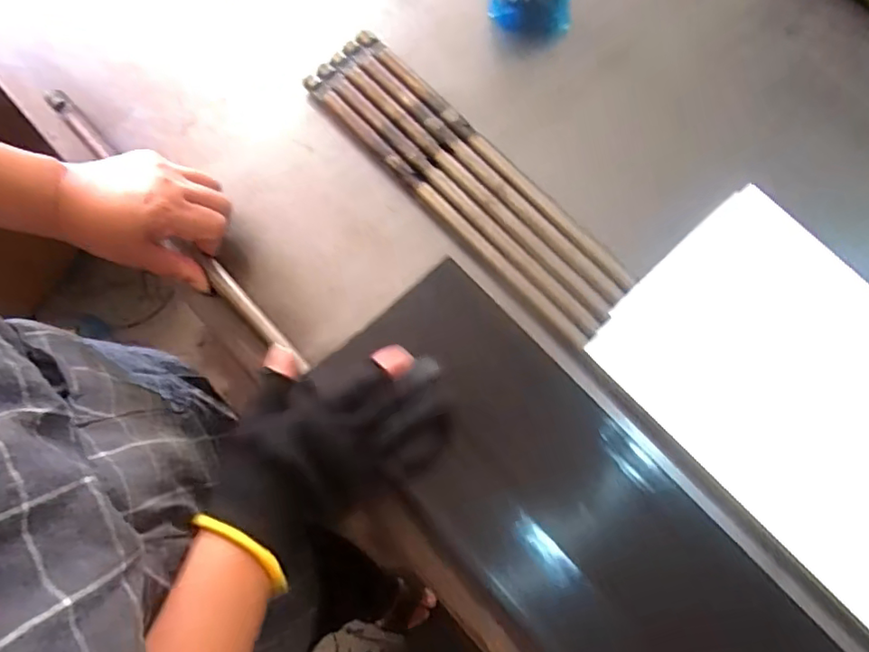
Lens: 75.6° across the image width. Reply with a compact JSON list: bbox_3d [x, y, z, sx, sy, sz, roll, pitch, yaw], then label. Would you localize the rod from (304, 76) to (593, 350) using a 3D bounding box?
[{"bbox_3d":[0.005,-0.104,0.485,0.017,0.012,0.344,-43,81,-10],"label":"rod"}]

